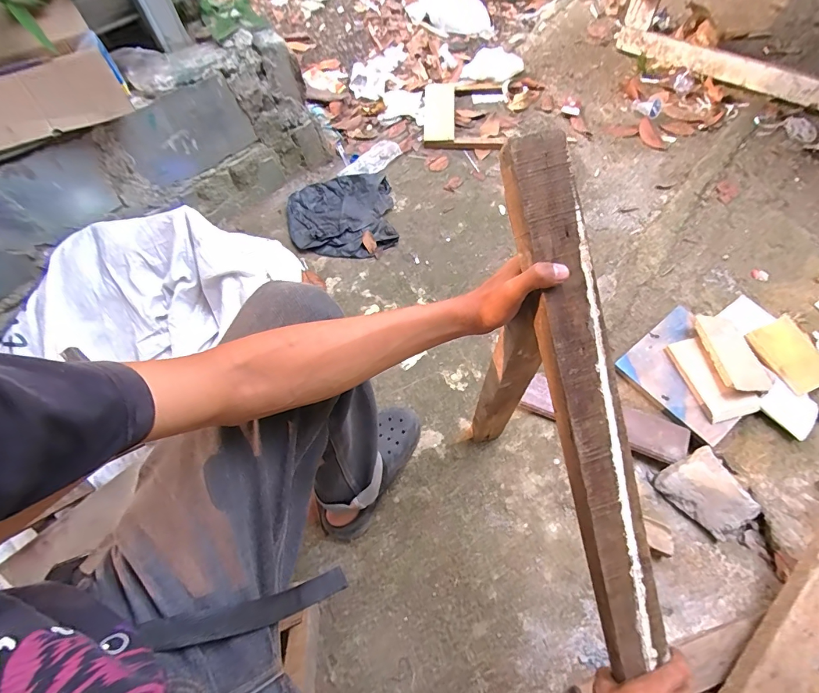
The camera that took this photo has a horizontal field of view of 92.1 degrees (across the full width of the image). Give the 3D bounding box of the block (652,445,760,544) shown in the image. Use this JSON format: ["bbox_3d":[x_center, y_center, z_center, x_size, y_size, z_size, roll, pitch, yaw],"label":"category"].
[{"bbox_3d":[0.568,0.279,0.749,0.120,0.045,0.141,-46,62,12],"label":"block"}]

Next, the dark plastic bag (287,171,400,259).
[{"bbox_3d":[-0.212,-0.404,1.217,0.327,0.034,0.337,-8,59,-2],"label":"dark plastic bag"}]

